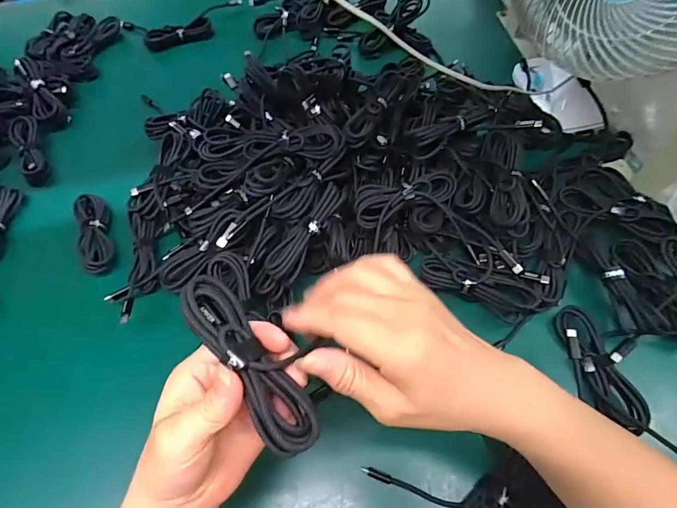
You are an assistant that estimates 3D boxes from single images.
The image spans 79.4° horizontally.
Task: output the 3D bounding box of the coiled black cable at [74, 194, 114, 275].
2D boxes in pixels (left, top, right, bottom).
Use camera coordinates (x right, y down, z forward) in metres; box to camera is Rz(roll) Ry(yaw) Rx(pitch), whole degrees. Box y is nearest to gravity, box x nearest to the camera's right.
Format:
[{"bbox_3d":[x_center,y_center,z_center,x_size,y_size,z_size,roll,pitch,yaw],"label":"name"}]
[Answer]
[{"bbox_3d":[-0.278,-0.024,0.466,0.029,0.017,0.108,-20,61,-9],"label":"coiled black cable"}]

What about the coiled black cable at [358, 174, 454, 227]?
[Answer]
[{"bbox_3d":[0.070,-0.057,0.420,0.108,0.018,0.041,-11,93,-11],"label":"coiled black cable"}]

